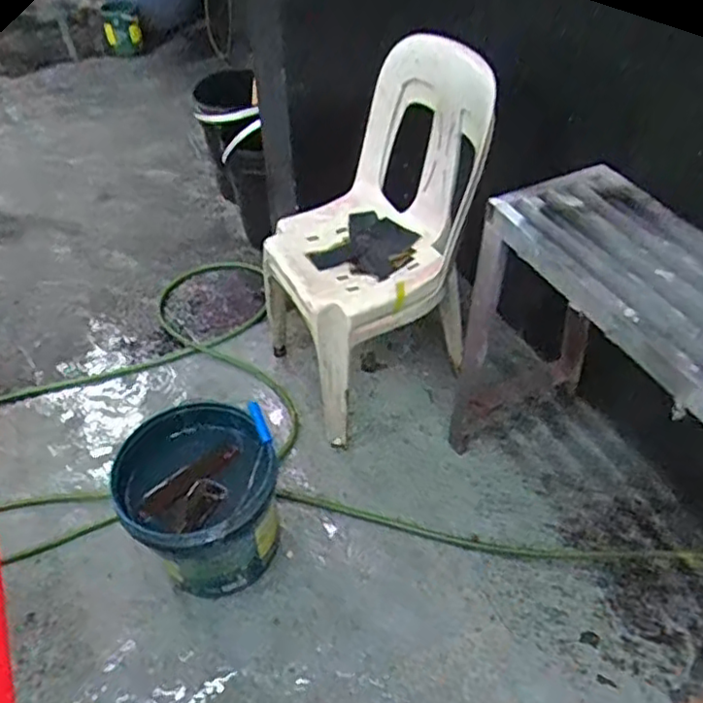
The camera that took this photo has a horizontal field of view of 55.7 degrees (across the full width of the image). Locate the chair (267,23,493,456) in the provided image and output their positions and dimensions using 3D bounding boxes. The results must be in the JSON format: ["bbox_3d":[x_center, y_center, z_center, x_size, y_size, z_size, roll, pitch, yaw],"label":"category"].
[{"bbox_3d":[0.059,-0.266,1.553,0.489,0.689,0.486,-19,49,-15],"label":"chair"}]

